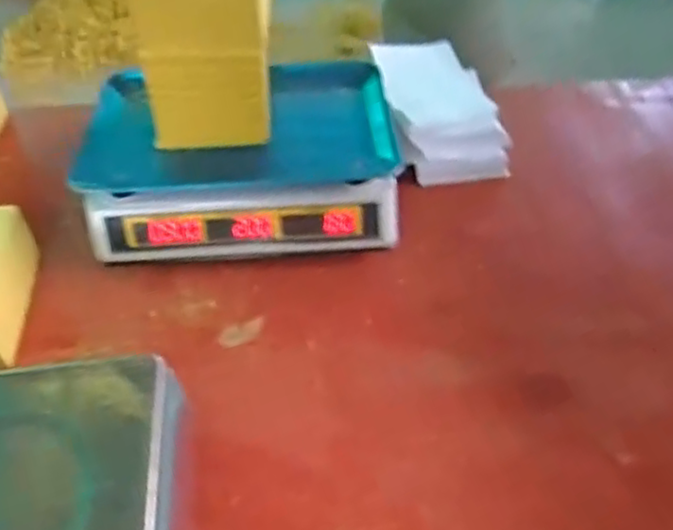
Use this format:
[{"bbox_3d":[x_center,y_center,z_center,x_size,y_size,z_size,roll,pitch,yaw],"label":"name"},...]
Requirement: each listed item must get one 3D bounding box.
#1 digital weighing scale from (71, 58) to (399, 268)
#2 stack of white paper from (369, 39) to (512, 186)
[{"bbox_3d":[-0.102,-0.121,0.764,0.339,0.102,0.239,-3,45,-1],"label":"digital weighing scale"},{"bbox_3d":[0.128,-0.198,0.843,0.126,0.058,0.220,-8,45,-6],"label":"stack of white paper"}]

